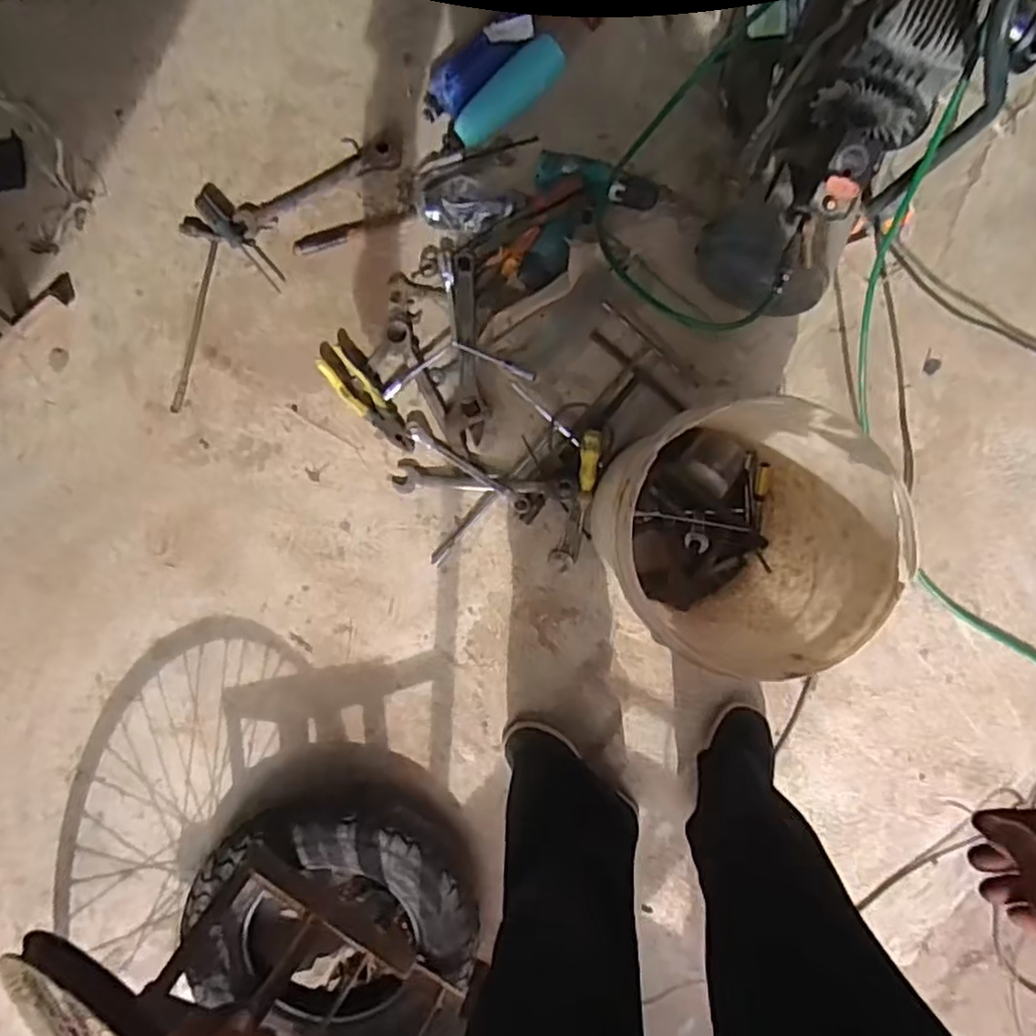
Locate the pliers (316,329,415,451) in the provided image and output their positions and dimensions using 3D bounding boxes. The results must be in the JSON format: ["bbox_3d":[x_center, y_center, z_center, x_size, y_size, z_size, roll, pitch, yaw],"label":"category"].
[{"bbox_3d":[-0.236,-0.188,1.083,0.063,0.019,0.210,-36,86,3],"label":"pliers"}]

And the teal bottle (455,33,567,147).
[{"bbox_3d":[-0.015,-0.654,1.090,0.201,0.051,0.063,-38,86,3],"label":"teal bottle"}]

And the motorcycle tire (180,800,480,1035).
[{"bbox_3d":[-0.276,0.606,1.040,0.393,0.109,0.357,37,91,-3],"label":"motorcycle tire"}]

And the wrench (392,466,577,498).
[{"bbox_3d":[-0.052,-0.048,1.074,0.274,0.022,0.038,5,89,5],"label":"wrench"}]

